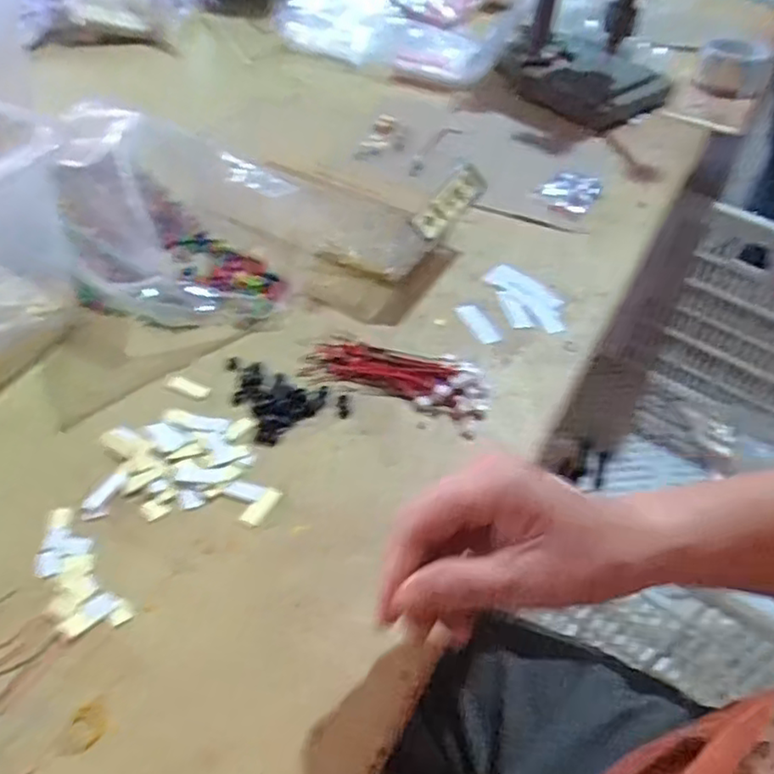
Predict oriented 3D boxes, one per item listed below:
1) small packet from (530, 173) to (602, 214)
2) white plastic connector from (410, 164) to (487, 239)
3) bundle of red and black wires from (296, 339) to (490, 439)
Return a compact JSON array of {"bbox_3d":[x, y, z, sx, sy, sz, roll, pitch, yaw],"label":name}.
[{"bbox_3d":[0.189,-0.206,0.701,0.060,0.015,0.074,26,48,18],"label":"small packet"},{"bbox_3d":[0.053,-0.156,0.563,0.026,0.017,0.111,25,48,16],"label":"white plastic connector"},{"bbox_3d":[0.010,-0.012,0.487,0.133,0.013,0.062,19,47,11],"label":"bundle of red and black wires"}]

